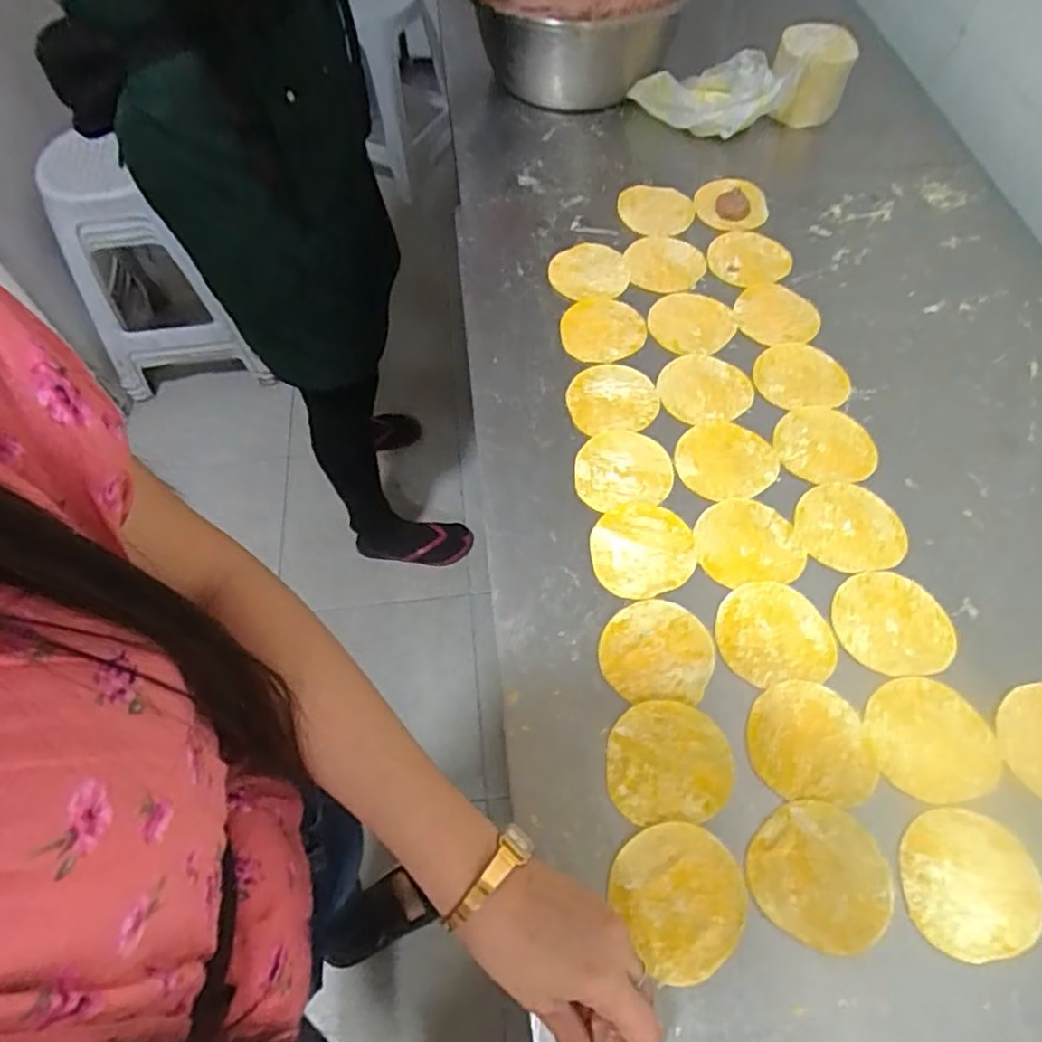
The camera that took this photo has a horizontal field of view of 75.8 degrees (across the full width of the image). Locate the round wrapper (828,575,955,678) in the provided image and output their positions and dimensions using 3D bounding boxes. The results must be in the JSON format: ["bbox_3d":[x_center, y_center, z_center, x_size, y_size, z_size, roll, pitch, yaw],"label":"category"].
[{"bbox_3d":[0.276,0.075,0.497,0.083,0.004,0.077,0,62,1],"label":"round wrapper"}]

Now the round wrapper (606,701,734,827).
[{"bbox_3d":[0.100,0.162,0.451,0.082,0.007,0.076,0,62,0],"label":"round wrapper"}]

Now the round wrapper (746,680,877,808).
[{"bbox_3d":[0.198,0.149,0.455,0.082,0.004,0.078,5,62,4],"label":"round wrapper"}]

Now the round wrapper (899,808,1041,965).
[{"bbox_3d":[0.276,0.221,0.411,0.085,0.004,0.077,-13,62,-6],"label":"round wrapper"}]

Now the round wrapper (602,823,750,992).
[{"bbox_3d":[0.098,0.230,0.411,0.078,0.004,0.079,0,62,1],"label":"round wrapper"}]

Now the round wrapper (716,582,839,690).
[{"bbox_3d":[0.187,0.083,0.496,0.083,0.004,0.076,0,62,1],"label":"round wrapper"}]

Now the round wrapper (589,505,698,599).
[{"bbox_3d":[0.097,0.023,0.531,0.082,0.004,0.075,0,62,1],"label":"round wrapper"}]

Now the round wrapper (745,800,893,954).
[{"bbox_3d":[0.186,0.218,0.415,0.081,0.004,0.080,0,62,1],"label":"round wrapper"}]

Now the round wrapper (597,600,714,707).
[{"bbox_3d":[0.099,0.095,0.489,0.080,0.004,0.075,1,62,1],"label":"round wrapper"}]

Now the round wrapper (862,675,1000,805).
[{"bbox_3d":[0.278,0.147,0.453,0.080,0.004,0.078,0,62,1],"label":"round wrapper"}]

